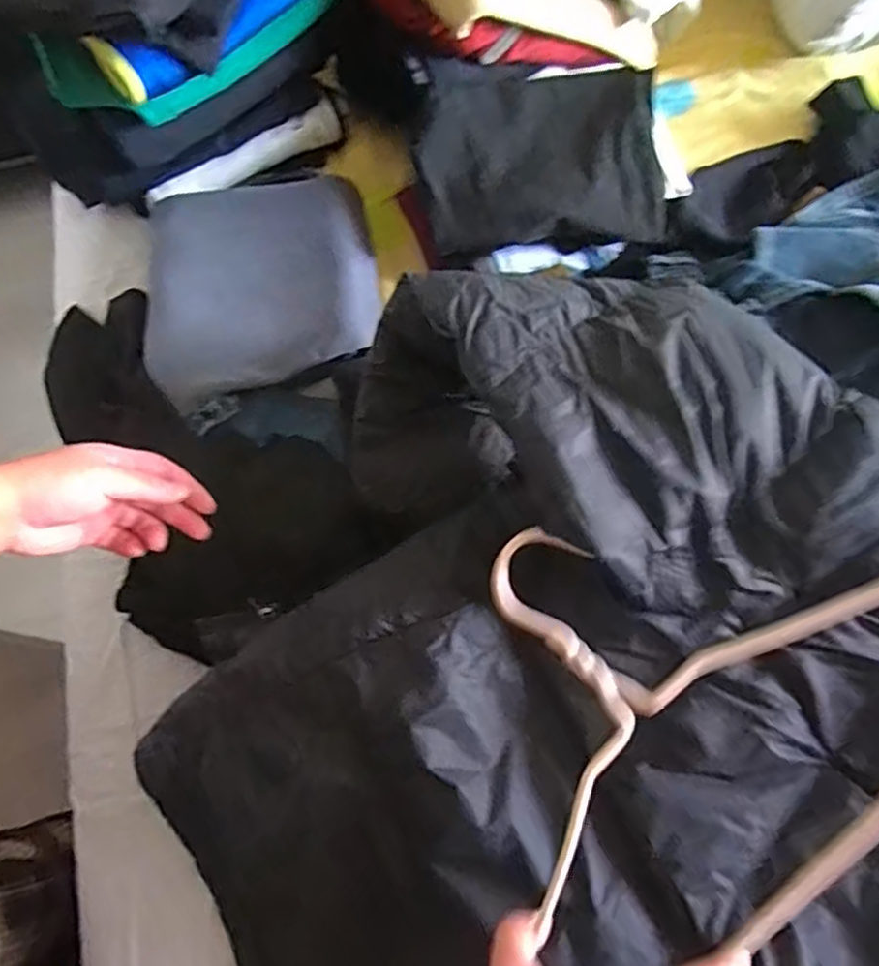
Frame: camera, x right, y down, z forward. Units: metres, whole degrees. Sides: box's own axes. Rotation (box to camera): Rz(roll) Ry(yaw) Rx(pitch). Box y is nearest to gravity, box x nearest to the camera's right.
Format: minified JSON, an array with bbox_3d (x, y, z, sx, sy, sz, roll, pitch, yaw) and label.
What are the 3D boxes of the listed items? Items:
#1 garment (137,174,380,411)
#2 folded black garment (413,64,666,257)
[{"bbox_3d":[-0.176,-0.203,0.635,0.220,0.043,0.235,0,70,1],"label":"garment"},{"bbox_3d":[0.093,-0.322,0.638,0.237,0.051,0.199,-4,70,0],"label":"folded black garment"}]

